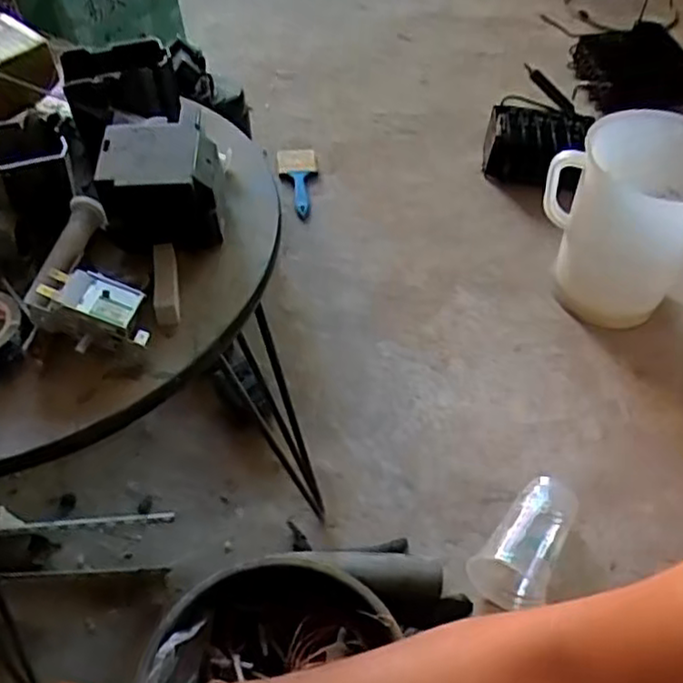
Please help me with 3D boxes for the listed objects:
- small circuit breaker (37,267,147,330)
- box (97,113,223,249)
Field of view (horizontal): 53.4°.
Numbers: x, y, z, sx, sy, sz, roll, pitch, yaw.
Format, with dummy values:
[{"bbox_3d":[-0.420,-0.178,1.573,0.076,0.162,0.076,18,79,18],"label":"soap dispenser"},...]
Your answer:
[{"bbox_3d":[-0.144,-0.025,0.390,0.053,0.013,0.030,21,48,-8],"label":"small circuit breaker"},{"bbox_3d":[-0.116,-0.105,0.447,0.073,0.057,0.070,-1,51,0],"label":"box"}]

